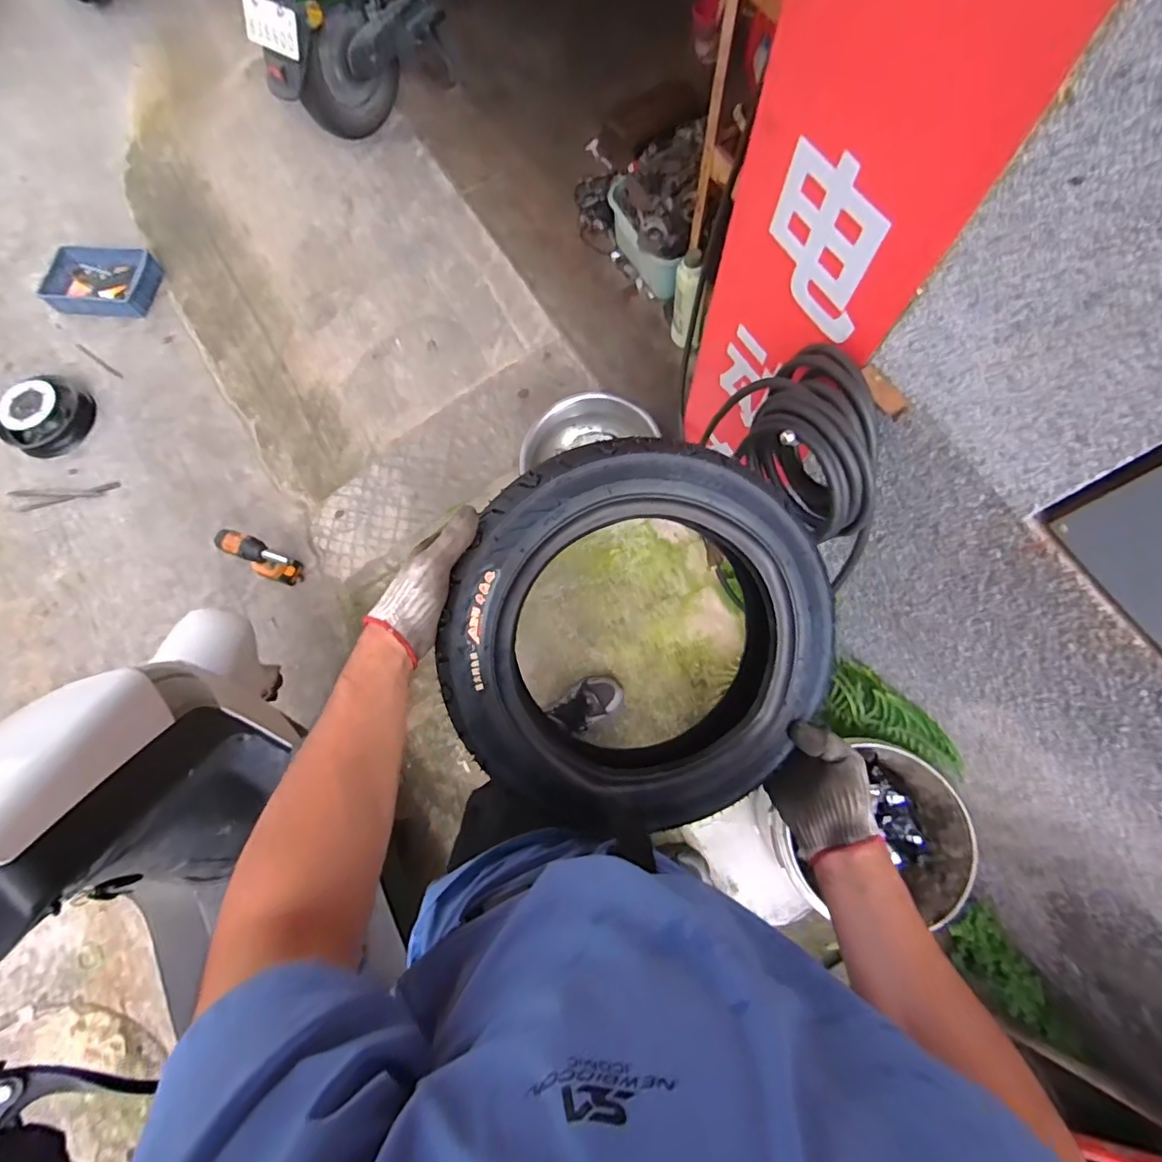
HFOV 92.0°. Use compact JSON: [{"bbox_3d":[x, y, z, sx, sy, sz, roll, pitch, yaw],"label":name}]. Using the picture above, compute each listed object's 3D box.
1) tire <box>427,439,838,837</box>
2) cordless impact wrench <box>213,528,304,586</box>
[{"bbox_3d":[0.054,0.060,0.561,0.380,0.090,0.380,-1,99,-5],"label":"tire"},{"bbox_3d":[-0.880,-0.051,1.597,0.198,0.275,0.087,26,76,10],"label":"cordless impact wrench"}]

